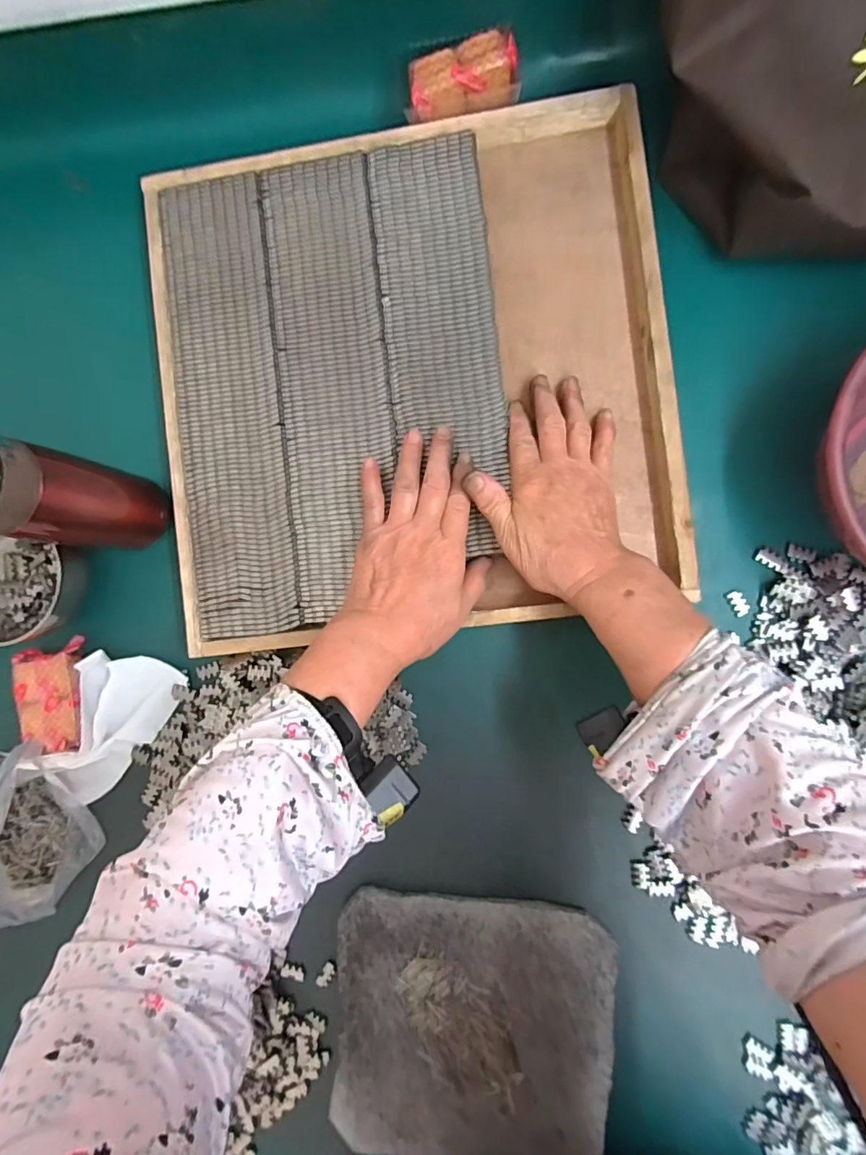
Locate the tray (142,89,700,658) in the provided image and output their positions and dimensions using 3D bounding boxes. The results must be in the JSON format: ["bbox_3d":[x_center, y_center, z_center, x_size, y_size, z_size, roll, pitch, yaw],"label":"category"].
[{"bbox_3d":[-0.018,-0.158,0.408,0.398,0.037,0.391,-6,91,5],"label":"tray"}]

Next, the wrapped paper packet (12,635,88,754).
[{"bbox_3d":[-0.325,0.103,0.433,0.050,0.020,0.090,-9,87,4],"label":"wrapped paper packet"}]

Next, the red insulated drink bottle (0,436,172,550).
[{"bbox_3d":[-0.264,-0.057,0.351,0.060,0.134,0.064,16,91,5],"label":"red insulated drink bottle"}]

